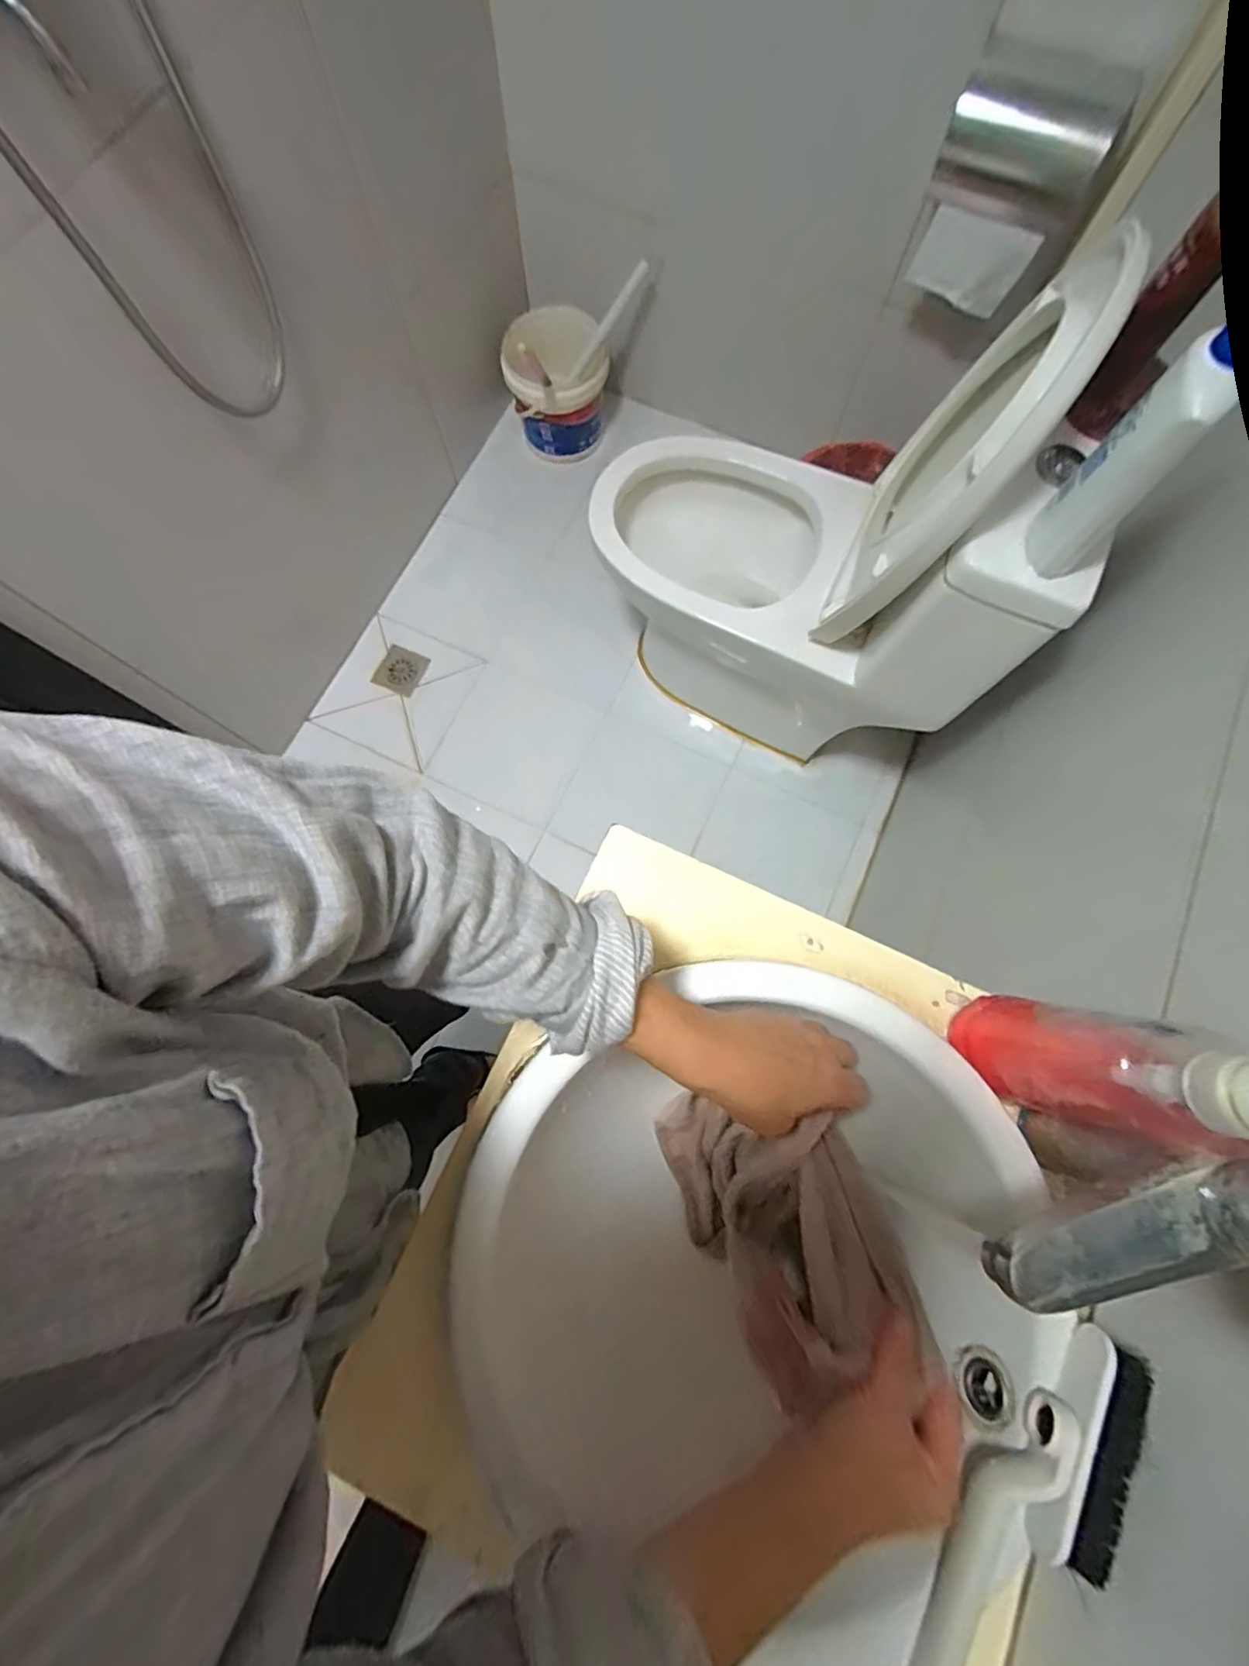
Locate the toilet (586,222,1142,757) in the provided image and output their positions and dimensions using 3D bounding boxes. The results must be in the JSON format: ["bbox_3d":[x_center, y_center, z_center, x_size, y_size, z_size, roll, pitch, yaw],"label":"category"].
[{"bbox_3d":[0.274,-0.451,0.986,0.680,0.834,0.346,37,79,8],"label":"toilet"}]

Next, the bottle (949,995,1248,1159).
[{"bbox_3d":[0.263,0.130,0.322,0.055,0.226,0.074,-10,77,-3],"label":"bottle"}]

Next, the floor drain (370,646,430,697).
[{"bbox_3d":[-0.528,-0.382,1.441,0.099,0.013,0.111,21,70,-5],"label":"floor drain"}]

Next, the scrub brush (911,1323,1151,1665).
[{"bbox_3d":[0.214,0.383,0.323,0.052,0.037,0.228,41,79,9],"label":"scrub brush"}]

